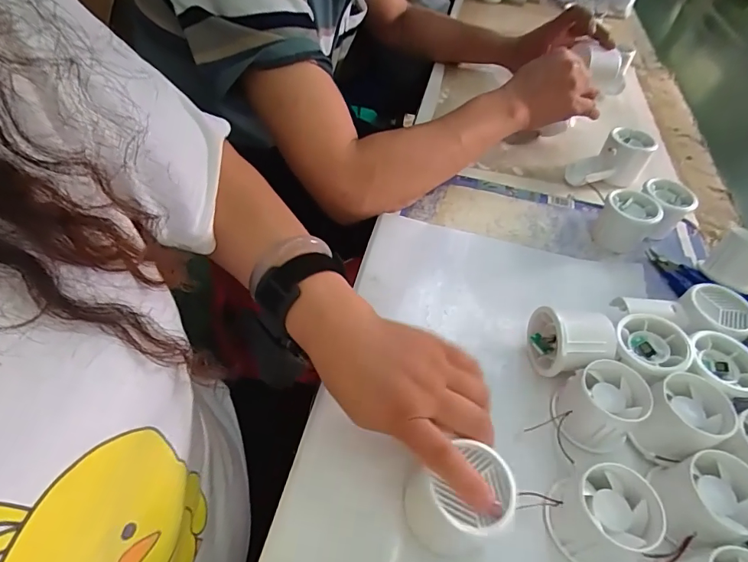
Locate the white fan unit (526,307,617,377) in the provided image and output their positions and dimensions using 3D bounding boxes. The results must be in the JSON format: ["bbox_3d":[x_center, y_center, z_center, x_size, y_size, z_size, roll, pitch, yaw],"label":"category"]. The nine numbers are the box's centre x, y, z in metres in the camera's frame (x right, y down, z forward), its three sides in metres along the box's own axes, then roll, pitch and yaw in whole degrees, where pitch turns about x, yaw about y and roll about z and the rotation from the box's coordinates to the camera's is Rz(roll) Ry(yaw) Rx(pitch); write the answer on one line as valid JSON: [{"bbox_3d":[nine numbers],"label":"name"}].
[{"bbox_3d":[0.169,0.054,0.381,0.058,0.051,0.055,-1,49,-8],"label":"white fan unit"}]

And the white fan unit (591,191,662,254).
[{"bbox_3d":[0.282,-0.069,0.495,0.055,0.047,0.056,-32,59,-30],"label":"white fan unit"}]

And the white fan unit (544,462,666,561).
[{"bbox_3d":[0.150,0.153,0.289,0.057,0.046,0.054,3,49,-4],"label":"white fan unit"}]

